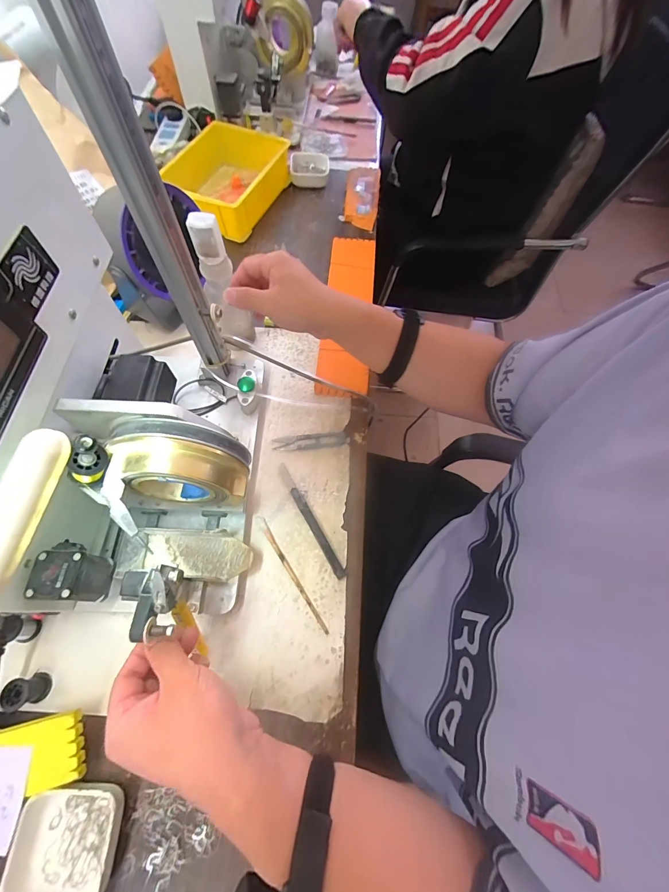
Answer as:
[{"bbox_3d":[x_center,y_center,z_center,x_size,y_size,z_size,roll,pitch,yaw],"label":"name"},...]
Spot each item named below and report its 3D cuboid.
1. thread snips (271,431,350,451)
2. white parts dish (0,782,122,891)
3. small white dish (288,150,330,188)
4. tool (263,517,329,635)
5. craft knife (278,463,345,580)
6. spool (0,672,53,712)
[{"bbox_3d":[-0.033,-0.007,0.506,0.108,0.006,0.022,-5,66,-5],"label":"thread snips"},{"bbox_3d":[-0.238,0.352,0.310,0.089,0.027,0.088,5,65,0],"label":"white parts dish"},{"bbox_3d":[-0.053,-0.584,0.744,0.083,0.036,0.075,-2,65,-4],"label":"small white dish"},{"bbox_3d":[-0.052,0.156,0.424,0.010,0.006,0.150,-30,70,-15],"label":"tool"},{"bbox_3d":[-0.034,0.093,0.457,0.015,0.008,0.167,-28,69,-14],"label":"craft knife"},{"bbox_3d":[-0.312,0.249,0.356,0.026,0.037,0.027,1,65,-2],"label":"spool"}]

